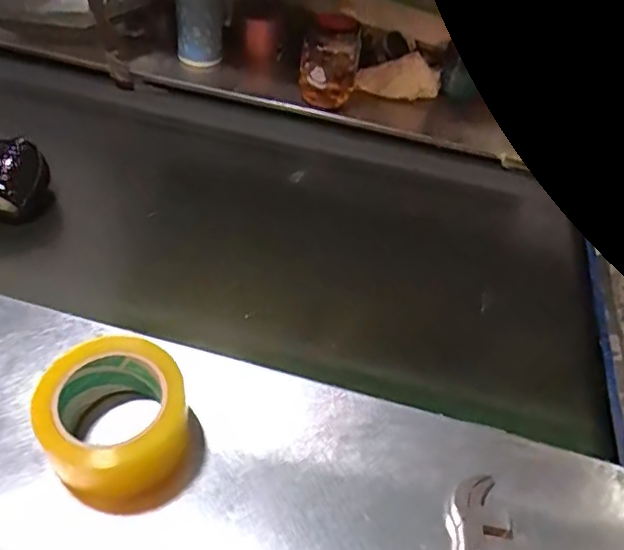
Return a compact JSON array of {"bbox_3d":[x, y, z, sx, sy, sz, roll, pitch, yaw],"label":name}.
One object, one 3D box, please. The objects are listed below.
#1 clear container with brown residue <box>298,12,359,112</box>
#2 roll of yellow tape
[{"bbox_3d":[0.025,-0.308,0.879,0.084,0.127,0.071,7,48,-1],"label":"clear container with brown residue"},{"bbox_3d":[-0.150,0.113,0.463,0.101,0.065,0.111,3,48,-4],"label":"roll of yellow tape"}]

